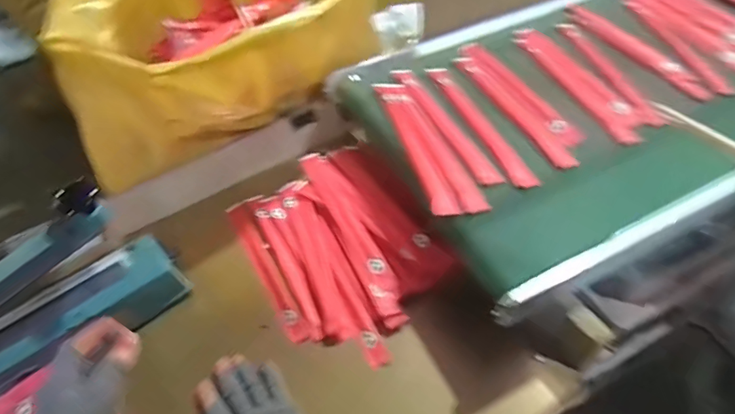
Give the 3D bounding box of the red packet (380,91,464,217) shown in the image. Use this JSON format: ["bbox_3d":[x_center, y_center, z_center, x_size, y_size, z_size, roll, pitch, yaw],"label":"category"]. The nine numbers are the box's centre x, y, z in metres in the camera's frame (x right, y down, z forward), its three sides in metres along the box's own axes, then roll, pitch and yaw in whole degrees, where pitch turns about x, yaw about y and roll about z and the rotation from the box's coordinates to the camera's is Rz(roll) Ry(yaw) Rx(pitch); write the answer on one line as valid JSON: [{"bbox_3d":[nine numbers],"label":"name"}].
[{"bbox_3d":[0.061,-0.070,0.573,0.029,0.010,0.205,-14,51,-6],"label":"red packet"}]

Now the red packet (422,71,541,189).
[{"bbox_3d":[0.137,-0.109,0.599,0.027,0.005,0.239,-19,51,-10],"label":"red packet"}]

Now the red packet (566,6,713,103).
[{"bbox_3d":[0.385,-0.229,0.684,0.052,0.011,0.256,-23,52,-13],"label":"red packet"}]

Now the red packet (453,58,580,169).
[{"bbox_3d":[0.186,-0.128,0.608,0.032,0.010,0.227,-21,52,-12],"label":"red packet"}]

